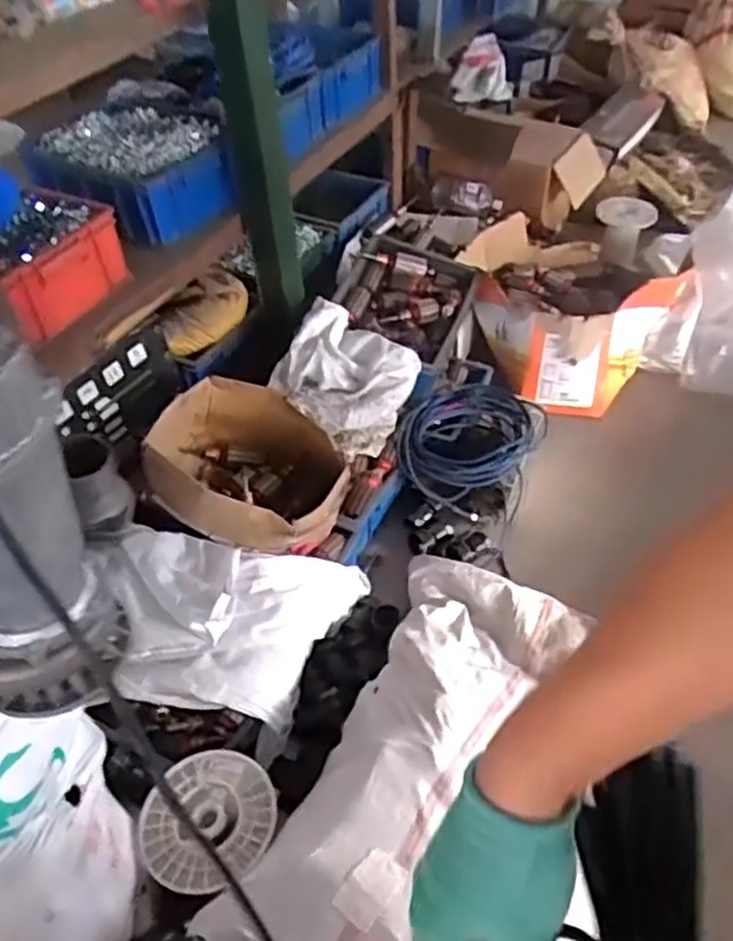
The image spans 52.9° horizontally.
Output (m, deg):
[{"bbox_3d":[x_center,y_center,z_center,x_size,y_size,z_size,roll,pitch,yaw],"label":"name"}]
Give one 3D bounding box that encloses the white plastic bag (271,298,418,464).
[{"bbox_3d":[-0.053,-0.200,1.646,0.269,0.237,0.257,-35,54,-27],"label":"white plastic bag"}]

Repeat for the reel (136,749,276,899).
[{"bbox_3d":[-0.241,0.520,1.106,0.202,0.038,0.198,6,47,9],"label":"reel"}]

